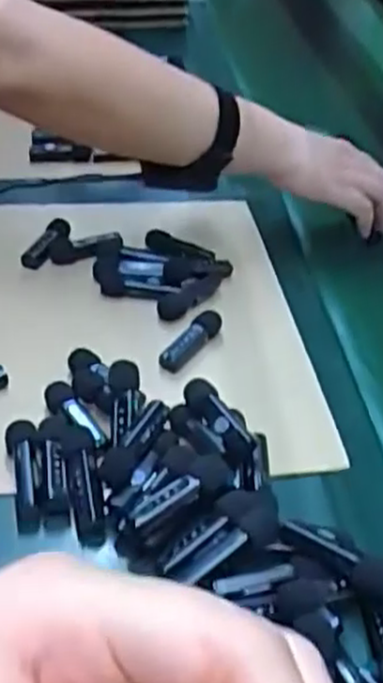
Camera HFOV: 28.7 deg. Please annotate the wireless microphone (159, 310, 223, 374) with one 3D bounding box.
[{"bbox_3d":[0.000,-0.001,0.545,0.018,0.019,0.060,25,42,19],"label":"wireless microphone"}]

